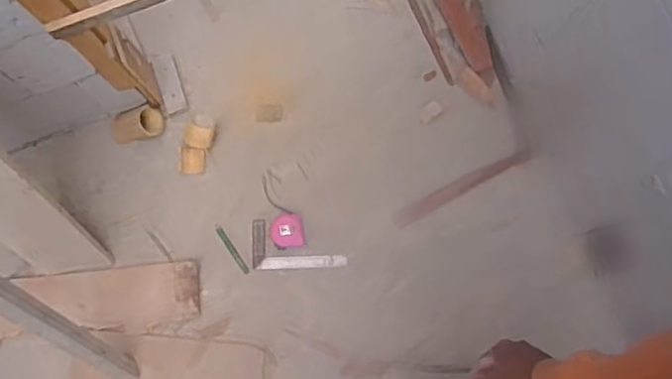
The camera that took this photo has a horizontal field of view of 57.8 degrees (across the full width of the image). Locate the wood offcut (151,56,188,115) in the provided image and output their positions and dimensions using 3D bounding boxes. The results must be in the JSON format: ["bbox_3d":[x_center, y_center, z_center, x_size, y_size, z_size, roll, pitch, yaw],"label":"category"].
[{"bbox_3d":[-0.400,-0.256,1.469,0.054,0.011,0.153,-21,81,-1],"label":"wood offcut"}]

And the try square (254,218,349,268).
[{"bbox_3d":[-0.083,0.125,1.391,0.212,0.026,0.111,0,81,2],"label":"try square"}]

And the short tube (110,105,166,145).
[{"bbox_3d":[-0.470,-0.151,1.426,0.131,0.056,0.074,-14,80,0],"label":"short tube"}]

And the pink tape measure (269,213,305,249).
[{"bbox_3d":[-0.112,0.097,1.381,0.075,0.043,0.075,-12,81,1],"label":"pink tape measure"}]

